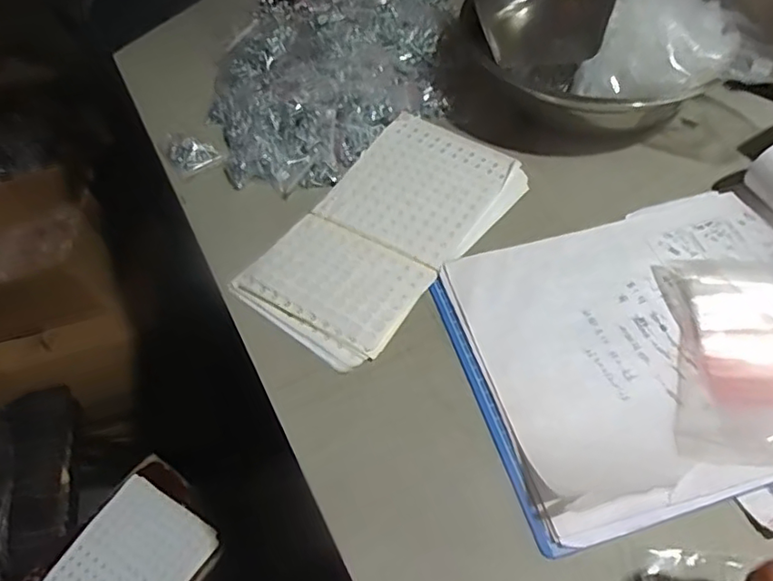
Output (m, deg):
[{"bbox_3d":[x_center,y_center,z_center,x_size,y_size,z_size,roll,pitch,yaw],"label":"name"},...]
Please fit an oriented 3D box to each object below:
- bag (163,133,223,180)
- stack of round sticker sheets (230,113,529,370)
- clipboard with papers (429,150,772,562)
[{"bbox_3d":[-0.181,-0.130,0.541,0.042,0.013,0.048,-31,57,-18],"label":"bag"},{"bbox_3d":[0.002,-0.054,0.476,0.133,0.013,0.246,31,61,24],"label":"stack of round sticker sheets"},{"bbox_3d":[0.211,0.016,0.389,0.318,0.045,0.220,-15,53,-7],"label":"clipboard with papers"}]

